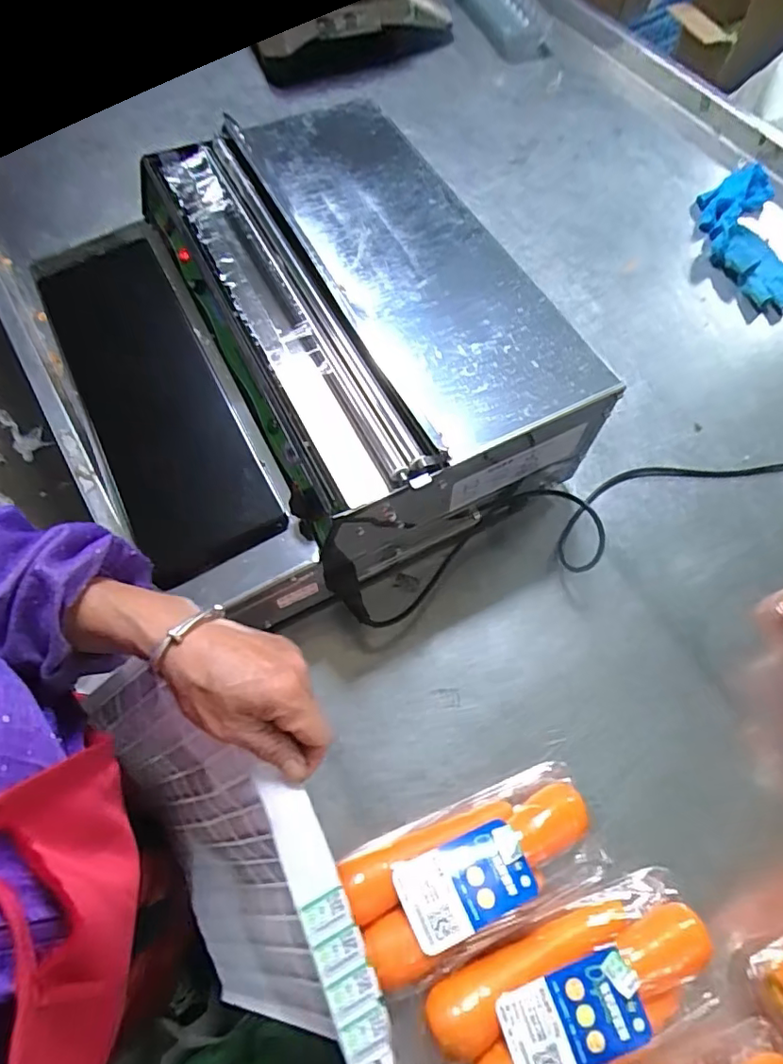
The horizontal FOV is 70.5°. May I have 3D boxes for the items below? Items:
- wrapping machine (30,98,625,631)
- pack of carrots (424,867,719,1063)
[{"bbox_3d":[-0.102,-0.199,0.574,0.410,0.136,0.498,-28,69,-13],"label":"wrapping machine"},{"bbox_3d":[0.138,0.346,0.411,0.220,0.055,0.100,-18,67,-9],"label":"pack of carrots"}]

